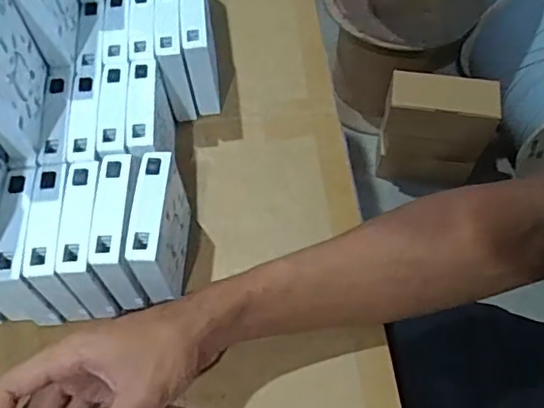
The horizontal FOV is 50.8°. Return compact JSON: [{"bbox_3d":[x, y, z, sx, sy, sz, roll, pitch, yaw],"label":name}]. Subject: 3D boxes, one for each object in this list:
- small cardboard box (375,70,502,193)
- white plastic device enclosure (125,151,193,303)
[{"bbox_3d":[0.342,-0.149,1.242,0.212,0.285,0.090,7,60,4],"label":"small cardboard box"},{"bbox_3d":[-0.080,0.022,0.421,0.026,0.092,0.094,1,59,0],"label":"white plastic device enclosure"}]

